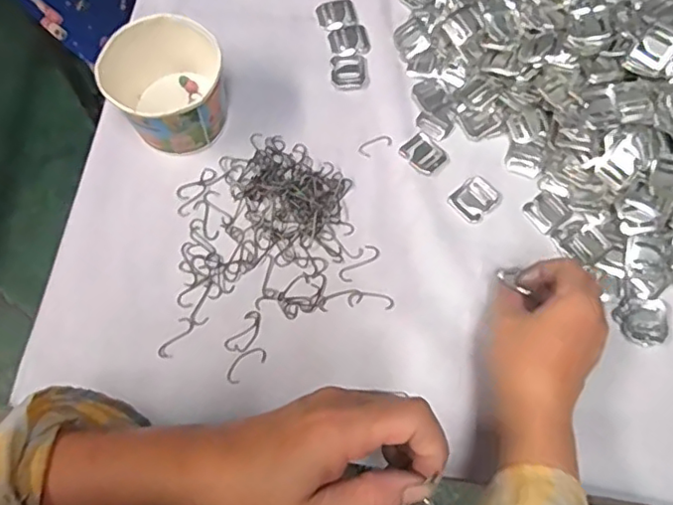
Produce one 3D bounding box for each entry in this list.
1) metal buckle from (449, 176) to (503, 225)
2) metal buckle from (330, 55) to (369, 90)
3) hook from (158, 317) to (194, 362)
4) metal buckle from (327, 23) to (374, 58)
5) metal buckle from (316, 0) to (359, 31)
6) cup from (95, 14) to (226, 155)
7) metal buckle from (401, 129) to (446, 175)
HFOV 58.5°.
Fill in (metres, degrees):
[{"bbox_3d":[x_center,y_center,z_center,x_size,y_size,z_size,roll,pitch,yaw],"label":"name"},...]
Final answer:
[{"bbox_3d":[0.116,-0.045,0.502,0.036,0.008,0.032,-43,76,-12],"label":"metal buckle"},{"bbox_3d":[0.013,-0.163,0.543,0.033,0.004,0.035,-5,71,-1],"label":"metal buckle"},{"bbox_3d":[-0.125,0.067,0.470,0.014,0.004,0.036,27,74,9],"label":"hook"},{"bbox_3d":[0.014,-0.196,0.555,0.038,0.004,0.033,-20,72,-6],"label":"metal buckle"},{"bbox_3d":[0.000,-0.226,0.567,0.038,0.004,0.031,-22,73,-7],"label":"metal buckle"},{"bbox_3d":[-0.141,-0.132,0.495,0.084,0.075,0.086,0,71,1],"label":"cup"},{"bbox_3d":[0.074,-0.085,0.514,0.035,0.004,0.028,43,77,13],"label":"metal buckle"}]

